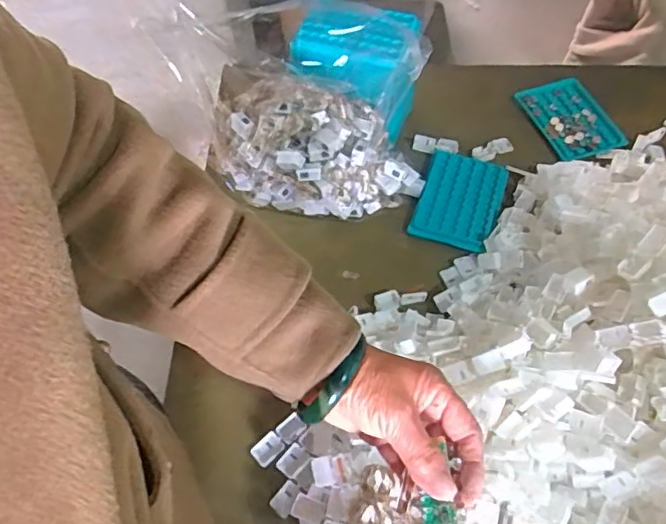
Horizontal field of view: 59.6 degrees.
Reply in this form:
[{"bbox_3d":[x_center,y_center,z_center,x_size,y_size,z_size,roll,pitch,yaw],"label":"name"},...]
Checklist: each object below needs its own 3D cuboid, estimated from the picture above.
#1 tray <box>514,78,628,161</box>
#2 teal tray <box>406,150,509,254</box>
[{"bbox_3d":[0.307,-0.187,0.749,0.093,0.011,0.128,-19,59,-10],"label":"tray"},{"bbox_3d":[0.147,-0.071,0.677,0.089,0.012,0.123,17,60,12],"label":"teal tray"}]

